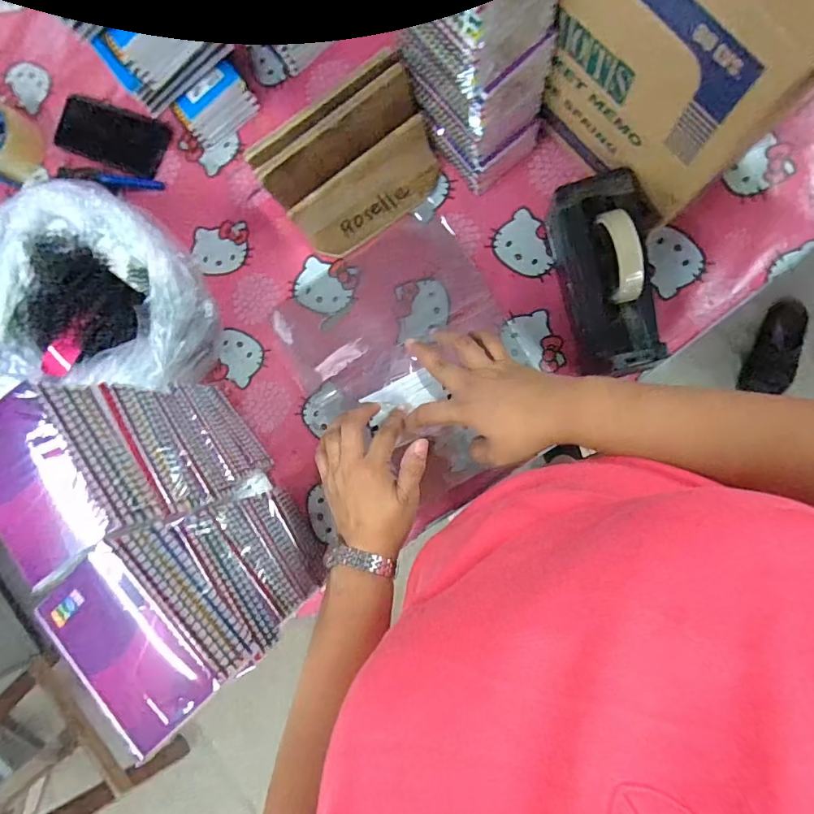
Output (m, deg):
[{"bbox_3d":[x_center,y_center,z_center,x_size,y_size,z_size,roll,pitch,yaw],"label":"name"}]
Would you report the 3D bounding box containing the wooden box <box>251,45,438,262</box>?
[{"bbox_3d":[-0.062,-0.276,0.550,0.188,0.126,0.106,-30,85,7],"label":"wooden box"}]

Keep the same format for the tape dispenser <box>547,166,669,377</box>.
[{"bbox_3d":[0.210,-0.133,0.508,0.075,0.127,0.196,-11,87,8],"label":"tape dispenser"}]

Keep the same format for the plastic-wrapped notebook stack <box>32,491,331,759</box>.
[{"bbox_3d":[-0.181,0.173,0.466,0.087,0.274,0.135,-39,84,6],"label":"plastic-wrapped notebook stack"}]

